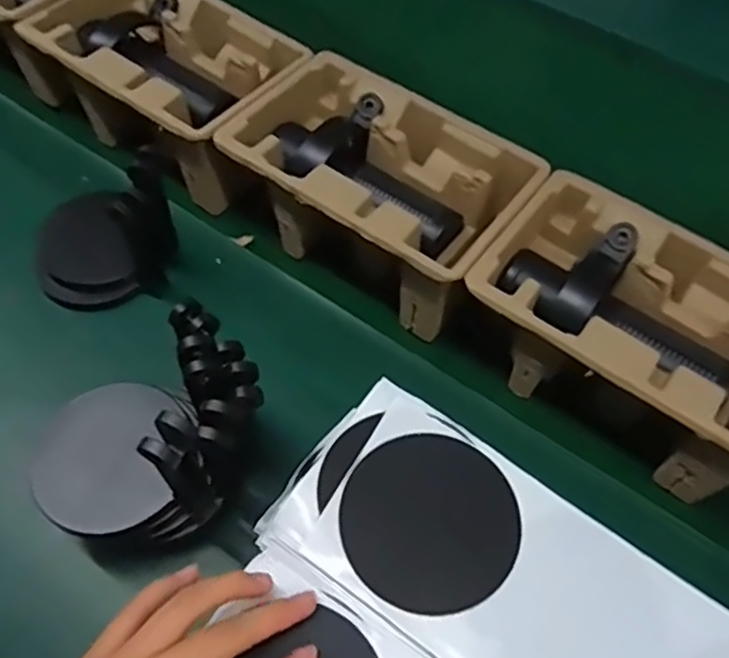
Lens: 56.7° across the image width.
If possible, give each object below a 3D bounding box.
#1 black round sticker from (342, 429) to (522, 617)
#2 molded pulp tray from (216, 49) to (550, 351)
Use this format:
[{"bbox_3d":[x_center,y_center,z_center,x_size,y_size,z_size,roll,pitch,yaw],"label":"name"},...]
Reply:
[{"bbox_3d":[0.035,0.102,0.364,0.091,0.004,0.093,1,58,-1],"label":"black round sticker"},{"bbox_3d":[0.010,-0.112,0.558,0.226,0.093,0.142,33,61,16],"label":"molded pulp tray"}]

